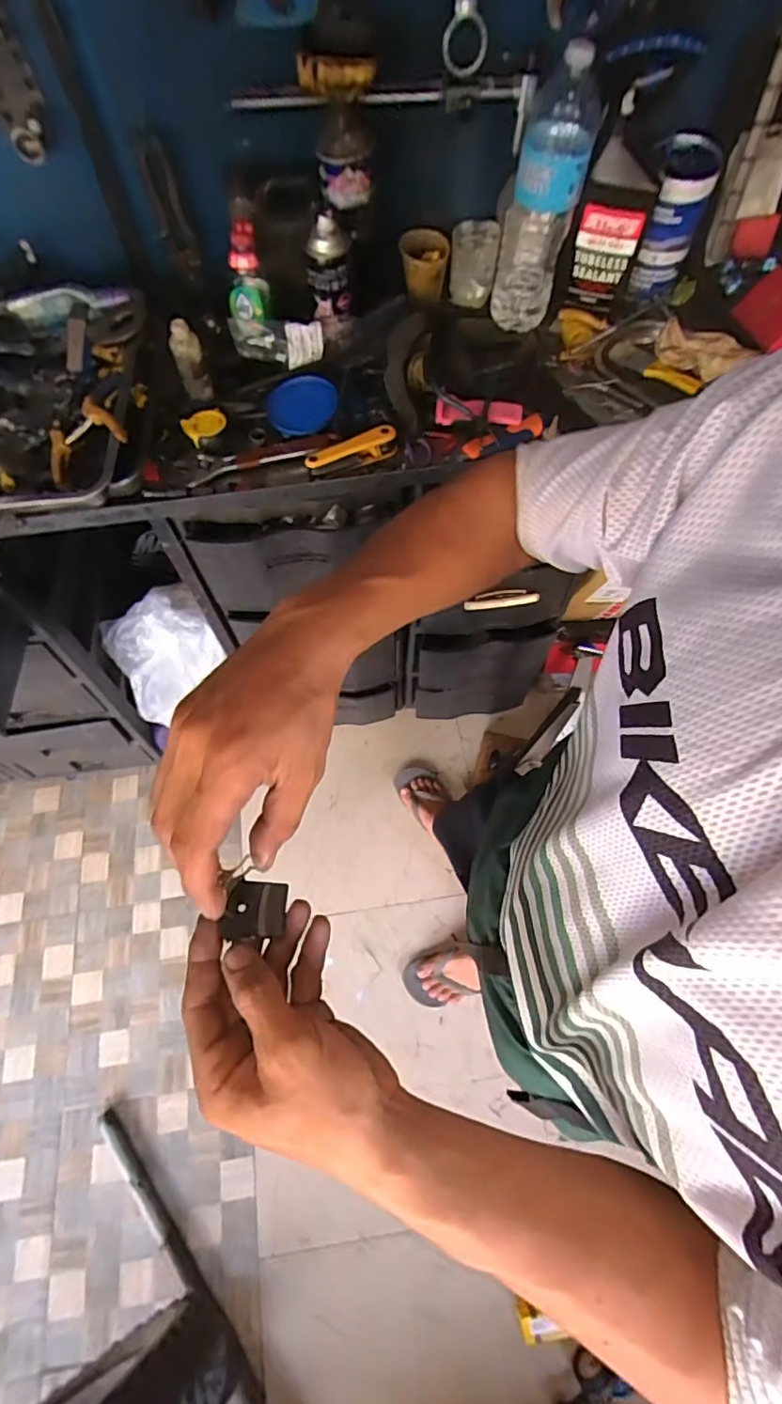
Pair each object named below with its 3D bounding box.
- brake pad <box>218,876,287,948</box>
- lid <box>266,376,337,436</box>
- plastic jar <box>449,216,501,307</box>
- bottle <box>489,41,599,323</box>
[{"bbox_3d":[-0.080,0.123,0.336,0.034,0.011,0.034,6,65,4],"label":"brake pad"},{"bbox_3d":[-0.128,-0.433,0.820,0.103,0.018,0.088,-30,68,-12],"label":"lid"},{"bbox_3d":[0.132,-0.696,0.902,0.072,0.092,0.060,6,65,4],"label":"plastic jar"},{"bbox_3d":[0.210,-0.687,0.792,0.104,0.286,0.100,10,66,6],"label":"bottle"}]

